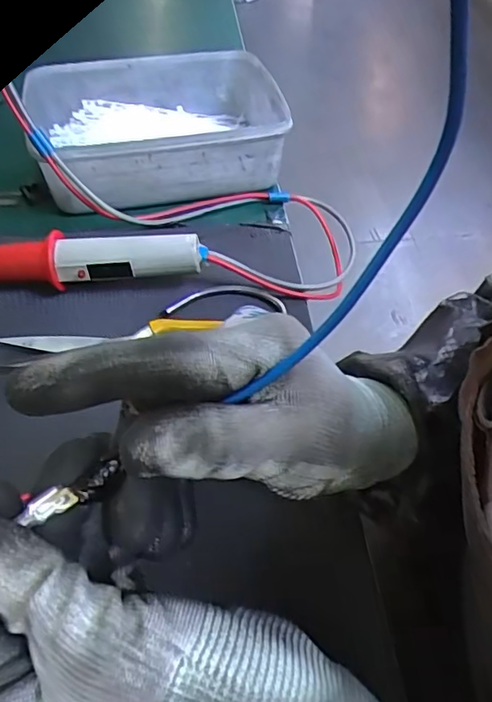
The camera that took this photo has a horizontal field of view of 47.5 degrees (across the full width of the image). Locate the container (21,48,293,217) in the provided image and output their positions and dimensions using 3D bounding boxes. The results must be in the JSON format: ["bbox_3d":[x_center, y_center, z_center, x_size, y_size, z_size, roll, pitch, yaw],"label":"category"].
[{"bbox_3d":[-0.076,-0.210,0.527,0.219,0.071,0.157,-9,51,-9],"label":"container"}]

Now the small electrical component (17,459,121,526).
[{"bbox_3d":[-0.060,0.050,0.196,0.035,0.007,0.009,-26,56,-16],"label":"small electrical component"}]

